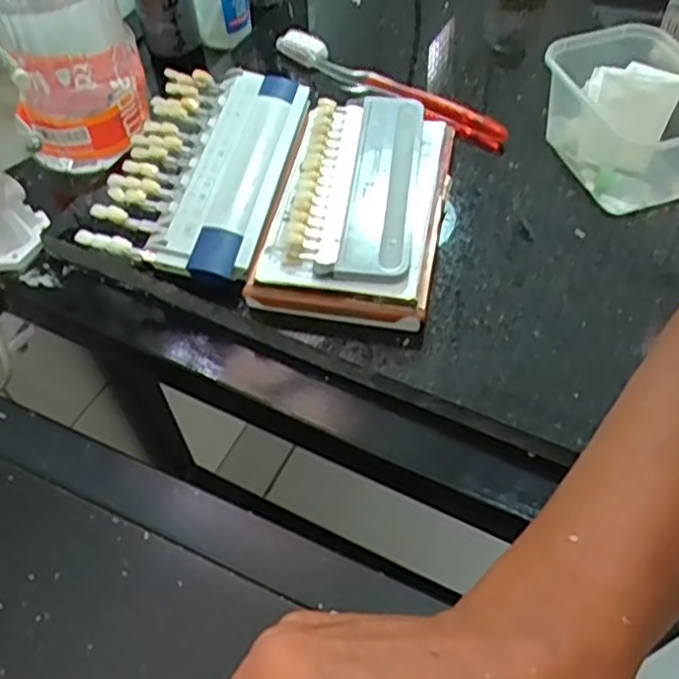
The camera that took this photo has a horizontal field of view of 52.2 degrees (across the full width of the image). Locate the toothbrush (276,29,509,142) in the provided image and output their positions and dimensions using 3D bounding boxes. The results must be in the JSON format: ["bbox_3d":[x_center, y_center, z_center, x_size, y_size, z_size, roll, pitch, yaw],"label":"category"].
[{"bbox_3d":[0.031,-0.179,0.480,0.192,0.019,0.015,35,62,23],"label":"toothbrush"}]

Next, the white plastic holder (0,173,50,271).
[{"bbox_3d":[-0.197,-0.070,0.412,0.040,0.045,0.030,-26,57,-16],"label":"white plastic holder"}]

